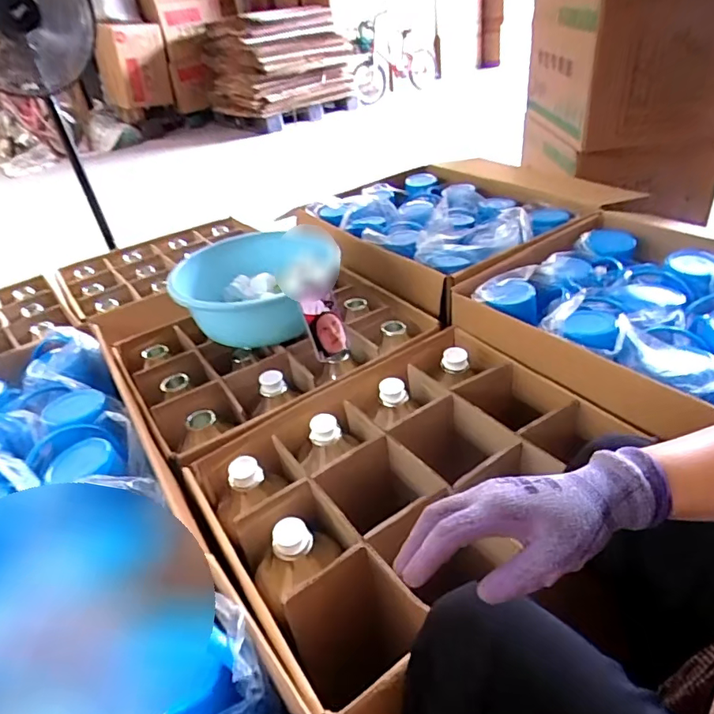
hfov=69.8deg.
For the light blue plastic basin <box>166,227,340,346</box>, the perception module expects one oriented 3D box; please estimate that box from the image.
[{"bbox_3d":[-0.228,-0.143,1.169,0.368,0.155,0.348,-5,35,4],"label":"light blue plastic basin"}]

